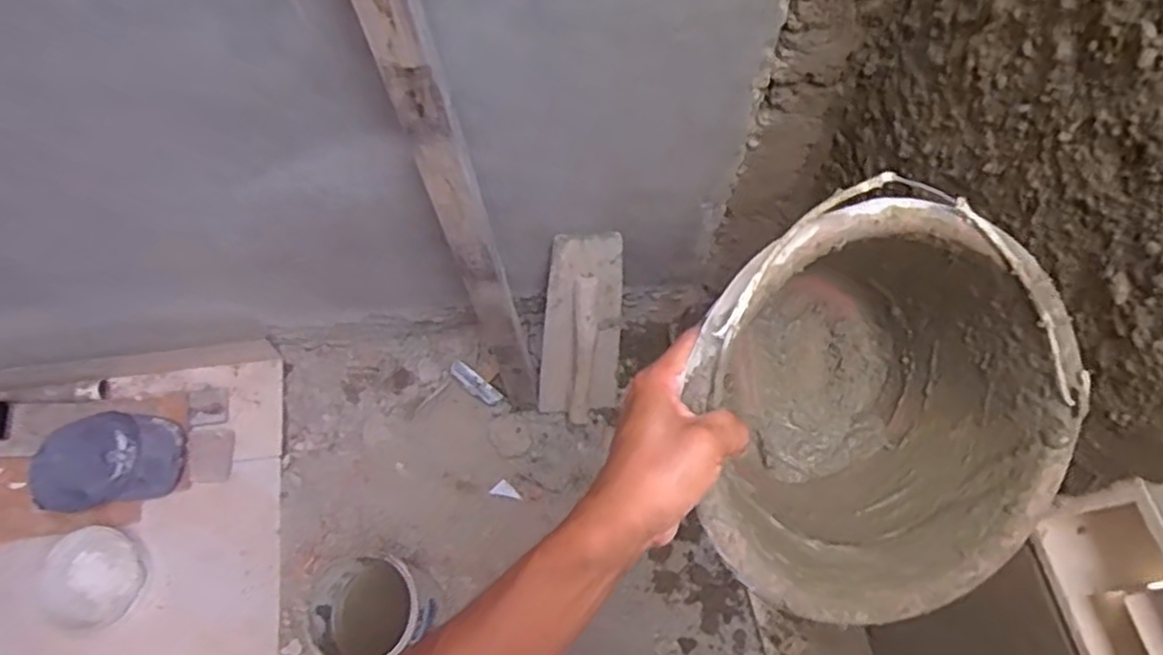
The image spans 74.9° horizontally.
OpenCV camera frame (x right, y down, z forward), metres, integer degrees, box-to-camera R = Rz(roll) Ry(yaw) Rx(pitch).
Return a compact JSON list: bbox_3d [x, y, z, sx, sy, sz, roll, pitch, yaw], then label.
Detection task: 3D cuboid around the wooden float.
[{"bbox_3d":[0.003,0.007,1.388,0.145,0.418,0.048,9,38,4],"label":"wooden float"}]

